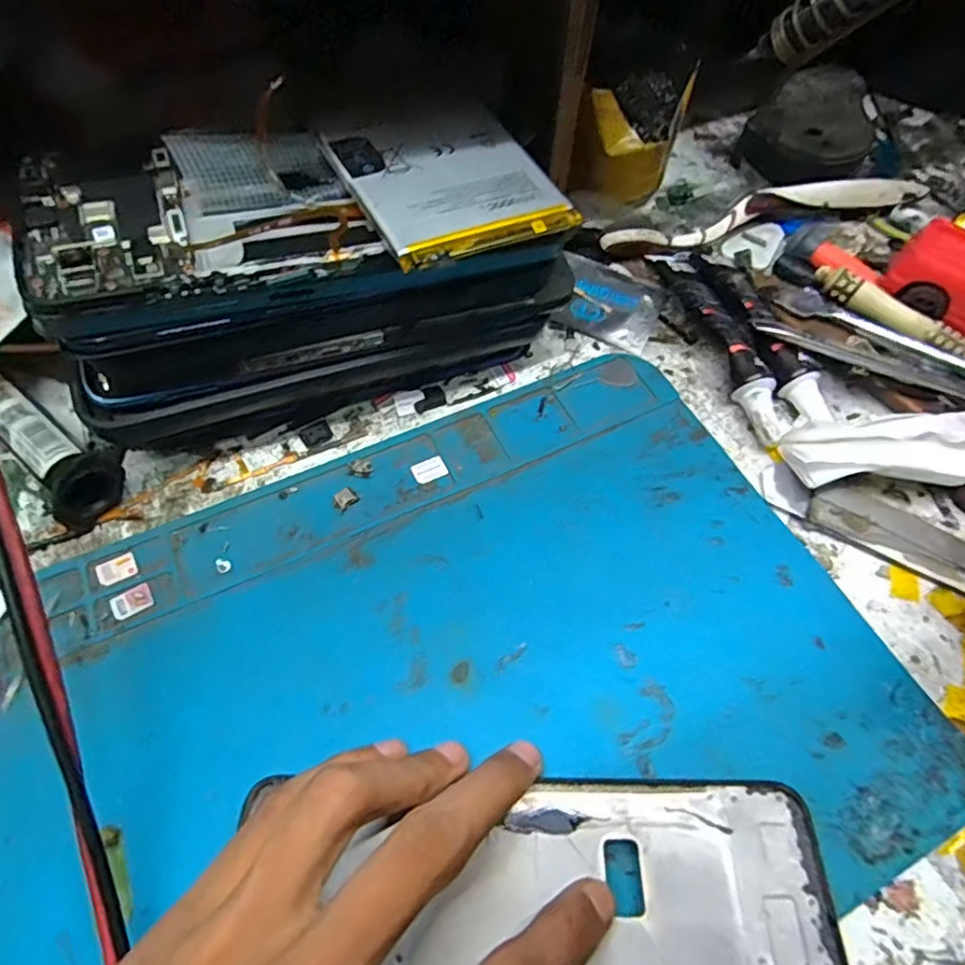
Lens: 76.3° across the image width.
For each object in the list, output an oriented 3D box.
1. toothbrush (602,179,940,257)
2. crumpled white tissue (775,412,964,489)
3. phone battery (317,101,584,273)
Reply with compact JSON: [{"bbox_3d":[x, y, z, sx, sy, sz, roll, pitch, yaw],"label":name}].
[{"bbox_3d":[0.140,-0.130,0.300,0.176,0.017,0.018,-16,63,-11],"label":"toothbrush"},{"bbox_3d":[0.164,-0.014,0.235,0.094,0.021,0.035,1,61,-2],"label":"crumpled white tissue"},{"bbox_3d":[-0.011,-0.099,0.199,0.062,0.008,0.066,-25,65,-15],"label":"phone battery"}]

